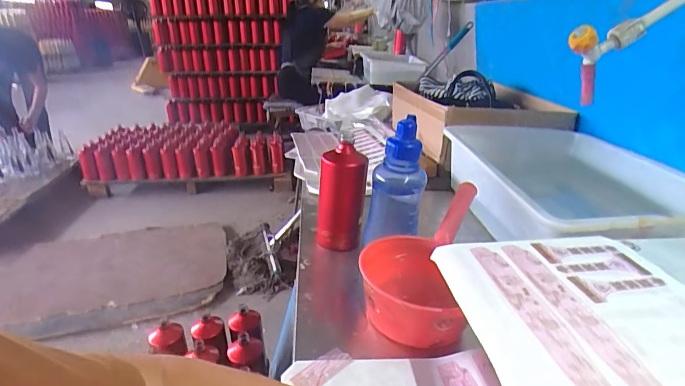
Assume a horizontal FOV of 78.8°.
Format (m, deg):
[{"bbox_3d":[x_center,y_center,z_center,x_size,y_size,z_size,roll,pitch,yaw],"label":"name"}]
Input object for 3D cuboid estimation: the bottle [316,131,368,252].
[{"bbox_3d":[-0.003,-0.001,0.697,0.077,0.182,0.058,-1,22,-5],"label":"bottle"}]

